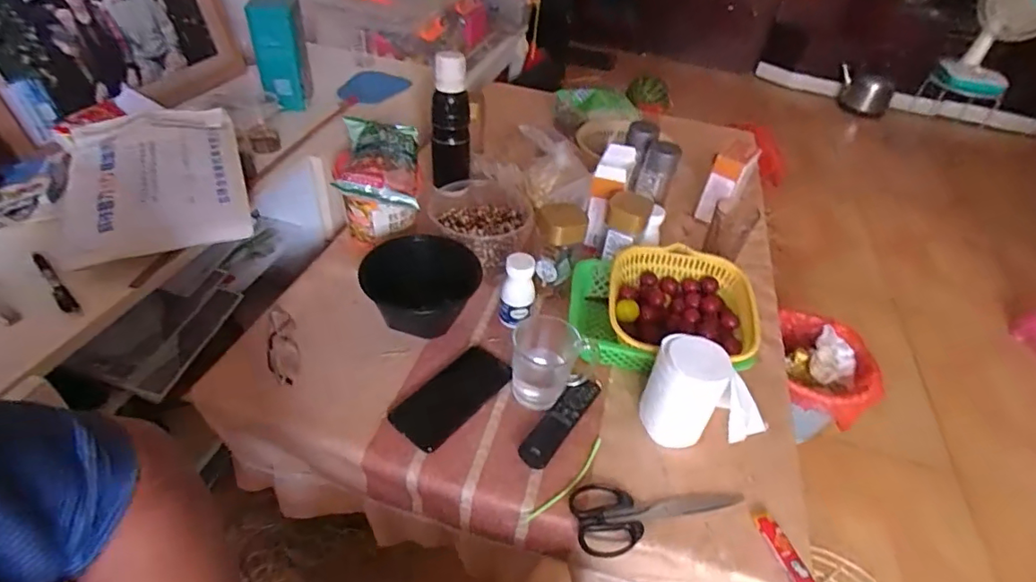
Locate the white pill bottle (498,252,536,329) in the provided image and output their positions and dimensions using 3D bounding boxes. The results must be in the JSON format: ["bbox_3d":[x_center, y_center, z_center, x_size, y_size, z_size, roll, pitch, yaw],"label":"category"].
[{"bbox_3d":[0.000,0.000,0.747,0.047,0.103,0.040,7,42,0],"label":"white pill bottle"}]

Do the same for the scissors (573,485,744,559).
[{"bbox_3d":[0.156,0.237,0.594,0.199,0.017,0.076,-9,44,-17],"label":"scissors"}]

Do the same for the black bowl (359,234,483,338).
[{"bbox_3d":[-0.135,-0.009,0.755,0.159,0.087,0.154,4,42,-4],"label":"black bowl"}]

